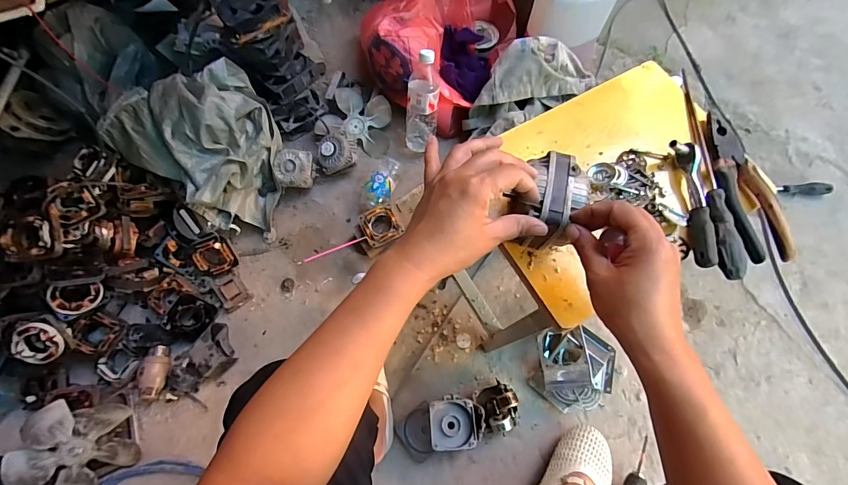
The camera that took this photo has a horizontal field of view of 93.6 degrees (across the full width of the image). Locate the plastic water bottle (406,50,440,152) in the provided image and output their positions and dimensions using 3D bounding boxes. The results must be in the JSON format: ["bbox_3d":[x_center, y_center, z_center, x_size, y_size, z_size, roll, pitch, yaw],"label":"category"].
[{"bbox_3d":[-0.002,-0.316,0.908,0.069,0.229,0.063,15,47,6],"label":"plastic water bottle"}]

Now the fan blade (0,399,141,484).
[{"bbox_3d":[-0.625,0.373,0.722,0.177,0.031,0.172,39,75,-32],"label":"fan blade"}]

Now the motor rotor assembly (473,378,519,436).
[{"bbox_3d":[0.146,0.325,0.784,0.078,0.046,0.086,-20,72,-6],"label":"motor rotor assembly"}]

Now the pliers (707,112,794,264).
[{"bbox_3d":[0.374,-0.070,0.468,0.057,0.015,0.187,-5,70,0],"label":"pliers"}]

